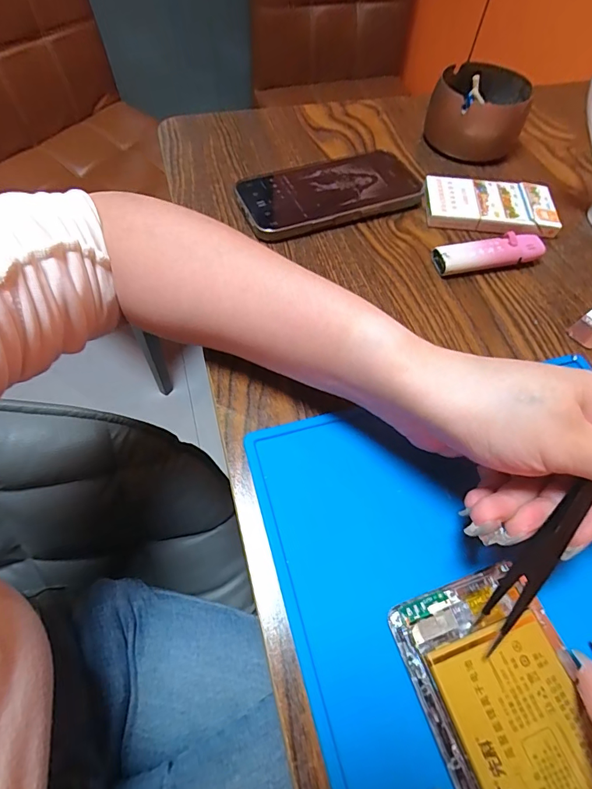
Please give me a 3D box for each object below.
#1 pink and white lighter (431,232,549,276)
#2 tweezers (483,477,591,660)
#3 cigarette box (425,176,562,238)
[{"bbox_3d":[0.148,-0.107,0.325,0.083,0.017,0.022,-10,60,-9],"label":"pink and white lighter"},{"bbox_3d":[0.111,0.061,0.184,0.012,0.006,0.114,32,93,16],"label":"tweezers"},{"bbox_3d":[0.163,-0.158,0.359,0.107,0.015,0.057,6,59,0],"label":"cigarette box"}]

